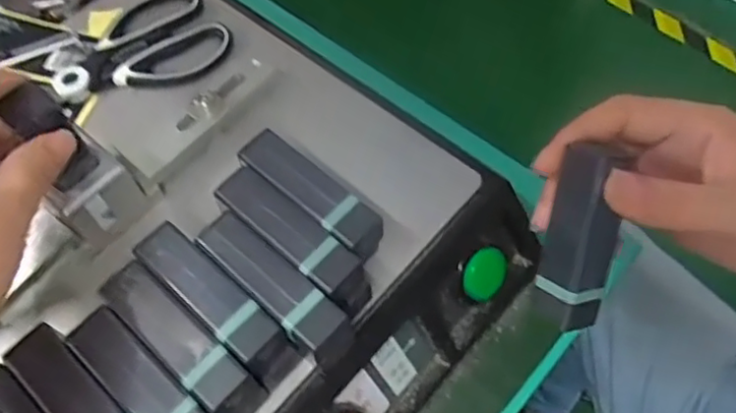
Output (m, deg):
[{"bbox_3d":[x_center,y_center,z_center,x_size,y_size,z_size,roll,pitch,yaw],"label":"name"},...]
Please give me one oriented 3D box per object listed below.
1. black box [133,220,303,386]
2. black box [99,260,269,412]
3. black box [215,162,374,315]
[{"bbox_3d":[-0.078,0.055,0.341,0.095,0.053,0.026,38,69,21],"label":"black box"},{"bbox_3d":[-0.094,0.074,0.330,0.089,0.053,0.025,37,68,20],"label":"black box"},{"bbox_3d":[-0.040,0.025,0.355,0.097,0.052,0.025,37,68,20],"label":"black box"}]

